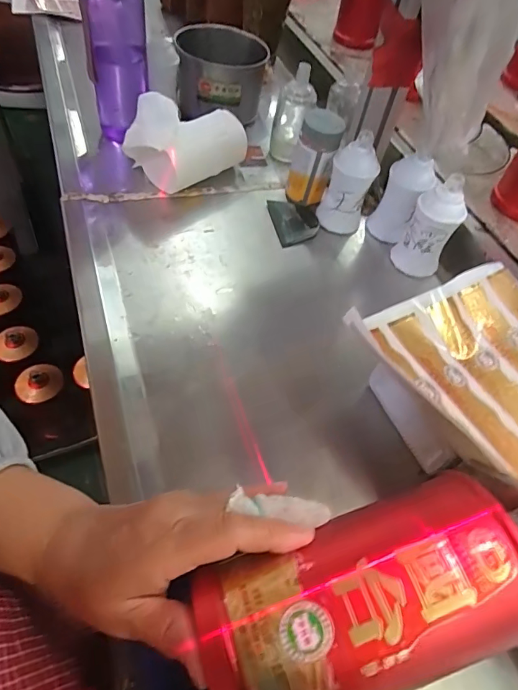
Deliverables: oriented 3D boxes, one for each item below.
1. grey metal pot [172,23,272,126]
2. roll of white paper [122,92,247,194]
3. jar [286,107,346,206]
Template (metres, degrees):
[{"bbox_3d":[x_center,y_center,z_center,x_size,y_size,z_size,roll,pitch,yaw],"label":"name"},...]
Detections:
[{"bbox_3d":[-0.057,-0.417,0.680,0.125,0.093,0.128,5,54,-4],"label":"grey metal pot"},{"bbox_3d":[-0.104,-0.263,0.574,0.107,0.072,0.147,41,60,20],"label":"roll of white paper"},{"bbox_3d":[0.071,-0.240,0.566,0.054,0.096,0.055,15,54,3],"label":"jar"}]

